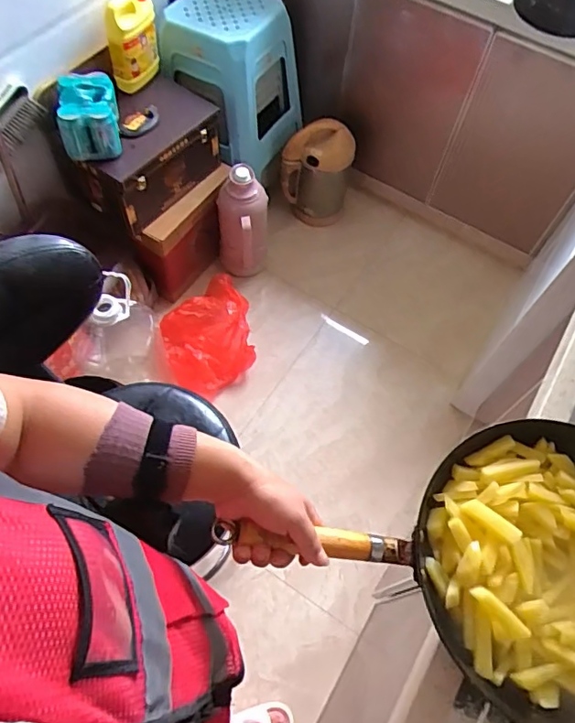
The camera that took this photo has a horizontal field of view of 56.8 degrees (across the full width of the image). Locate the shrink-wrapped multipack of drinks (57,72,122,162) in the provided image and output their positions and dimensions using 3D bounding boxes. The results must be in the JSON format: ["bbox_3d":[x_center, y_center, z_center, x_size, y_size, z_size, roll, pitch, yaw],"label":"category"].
[{"bbox_3d":[-0.480,-0.593,1.291,0.133,0.121,0.167,-6,62,-7],"label":"shrink-wrapped multipack of drinks"}]

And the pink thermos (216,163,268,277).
[{"bbox_3d":[-0.136,-0.405,1.619,0.145,0.336,0.123,0,62,-3],"label":"pink thermos"}]

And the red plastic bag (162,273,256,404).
[{"bbox_3d":[-0.224,-0.064,1.558,0.288,0.144,0.253,-37,70,-21],"label":"red plastic bag"}]

